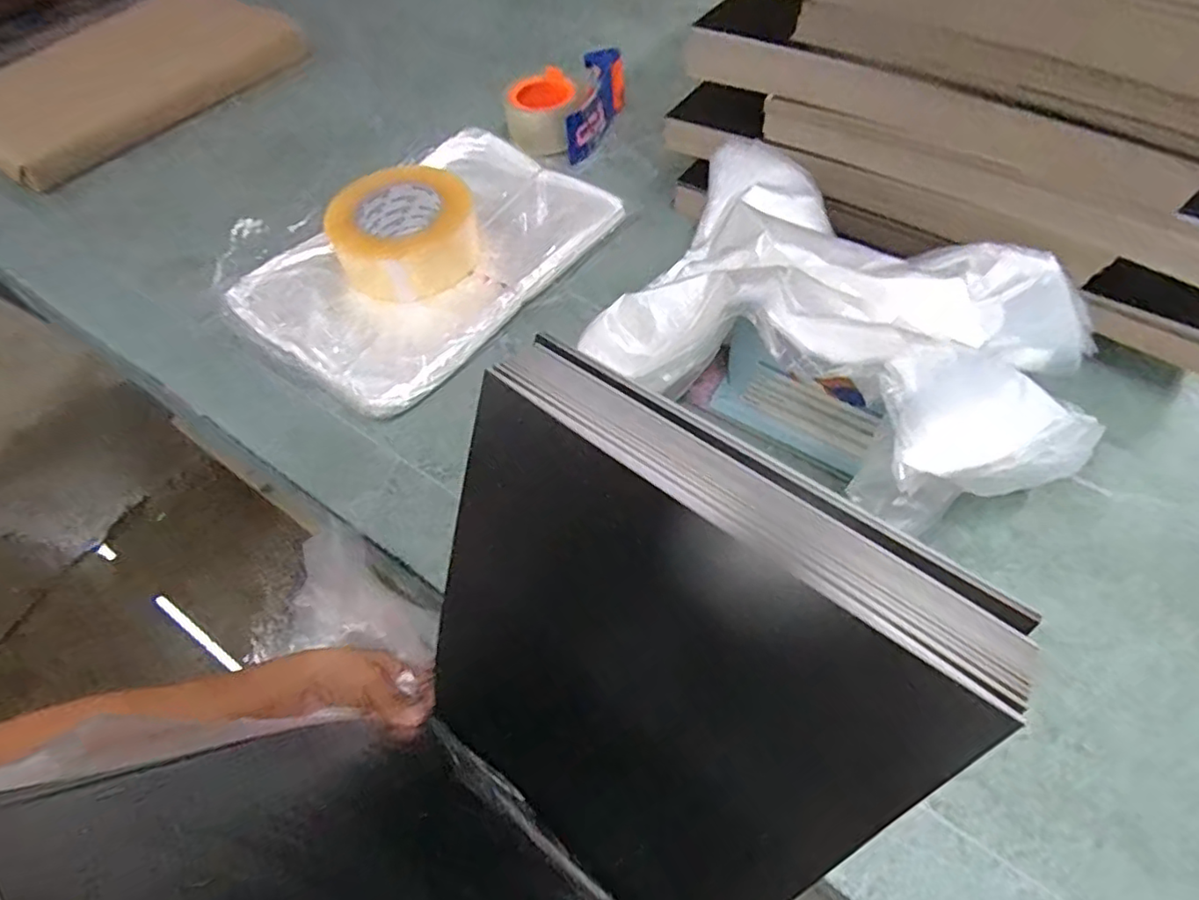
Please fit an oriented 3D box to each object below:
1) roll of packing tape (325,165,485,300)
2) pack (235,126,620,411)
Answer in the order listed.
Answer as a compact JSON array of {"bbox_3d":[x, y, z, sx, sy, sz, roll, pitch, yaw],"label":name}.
[{"bbox_3d":[-0.183,-0.206,0.569,0.123,0.054,0.117,-1,58,2],"label":"roll of packing tape"},{"bbox_3d":[-0.159,-0.190,0.594,0.224,0.030,0.330,34,63,22],"label":"pack"}]

